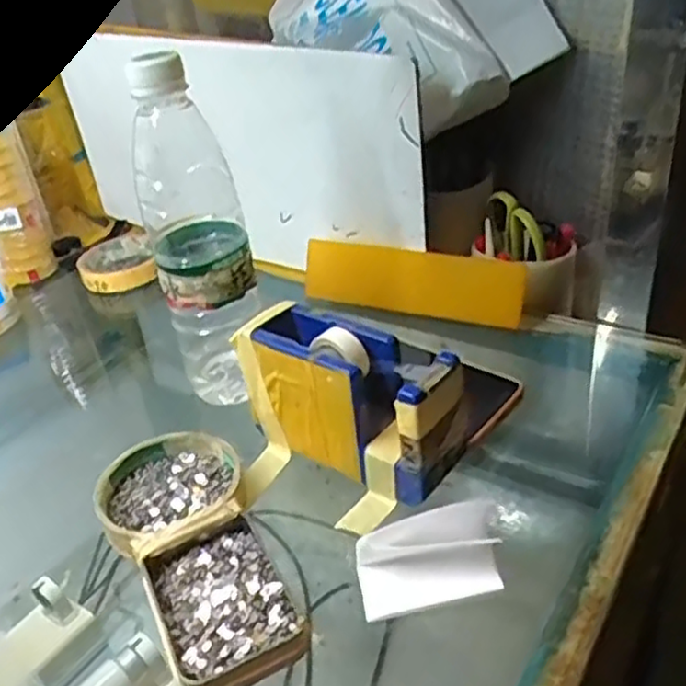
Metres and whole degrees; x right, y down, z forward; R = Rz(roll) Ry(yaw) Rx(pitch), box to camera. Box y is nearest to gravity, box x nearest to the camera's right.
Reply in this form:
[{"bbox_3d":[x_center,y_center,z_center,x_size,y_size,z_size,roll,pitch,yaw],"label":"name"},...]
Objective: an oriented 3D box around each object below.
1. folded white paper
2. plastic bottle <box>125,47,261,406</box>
[{"bbox_3d":[0.042,0.106,0.348,0.069,0.028,0.038,-10,33,-4],"label":"folded white paper"},{"bbox_3d":[-0.094,-0.069,0.463,0.061,0.221,0.072,-15,33,-12],"label":"plastic bottle"}]

